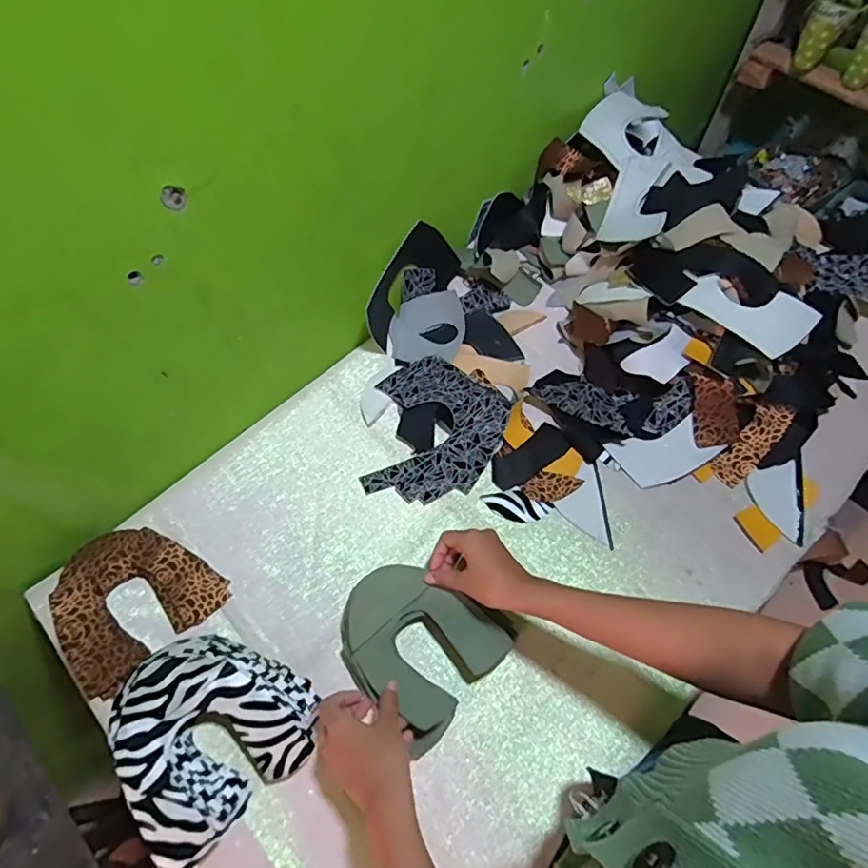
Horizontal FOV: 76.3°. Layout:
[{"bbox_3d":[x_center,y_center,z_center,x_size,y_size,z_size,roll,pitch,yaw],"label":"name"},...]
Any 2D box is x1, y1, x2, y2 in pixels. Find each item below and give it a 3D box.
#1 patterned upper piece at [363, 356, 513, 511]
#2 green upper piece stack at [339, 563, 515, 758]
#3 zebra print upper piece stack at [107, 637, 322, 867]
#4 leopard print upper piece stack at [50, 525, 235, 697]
[{"bbox_3d":[0.000,-0.009,0.730,0.173,0.030,0.206,19,64,9],"label":"patterned upper piece"},{"bbox_3d":[-0.019,0.217,0.593,0.161,0.045,0.145,38,68,17],"label":"green upper piece stack"},{"bbox_3d":[-0.224,0.286,0.553,0.175,0.075,0.180,-39,69,-18],"label":"zebra print upper piece stack"},{"bbox_3d":[-0.346,0.186,0.628,0.151,0.038,0.163,40,69,18],"label":"leopard print upper piece stack"}]

